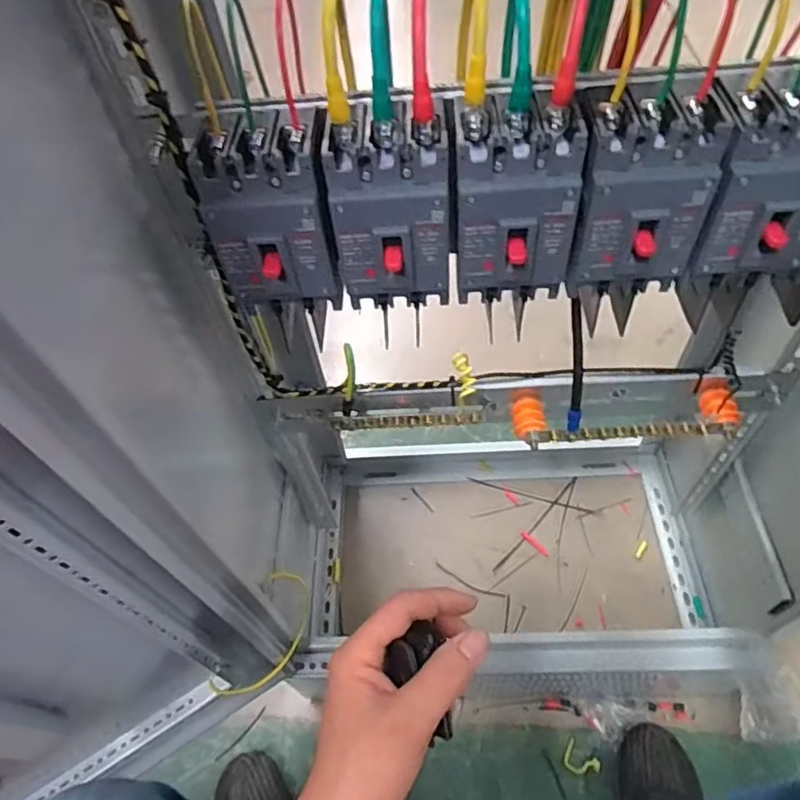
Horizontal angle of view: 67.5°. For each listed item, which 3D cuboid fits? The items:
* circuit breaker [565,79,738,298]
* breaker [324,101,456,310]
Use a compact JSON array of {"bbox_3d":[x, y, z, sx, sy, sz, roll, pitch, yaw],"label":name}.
[{"bbox_3d":[0.157,-0.130,0.397,0.081,0.117,0.067,5,55,8],"label":"circuit breaker"},{"bbox_3d":[-0.003,-0.122,0.411,0.080,0.125,0.065,1,55,5],"label":"breaker"}]

